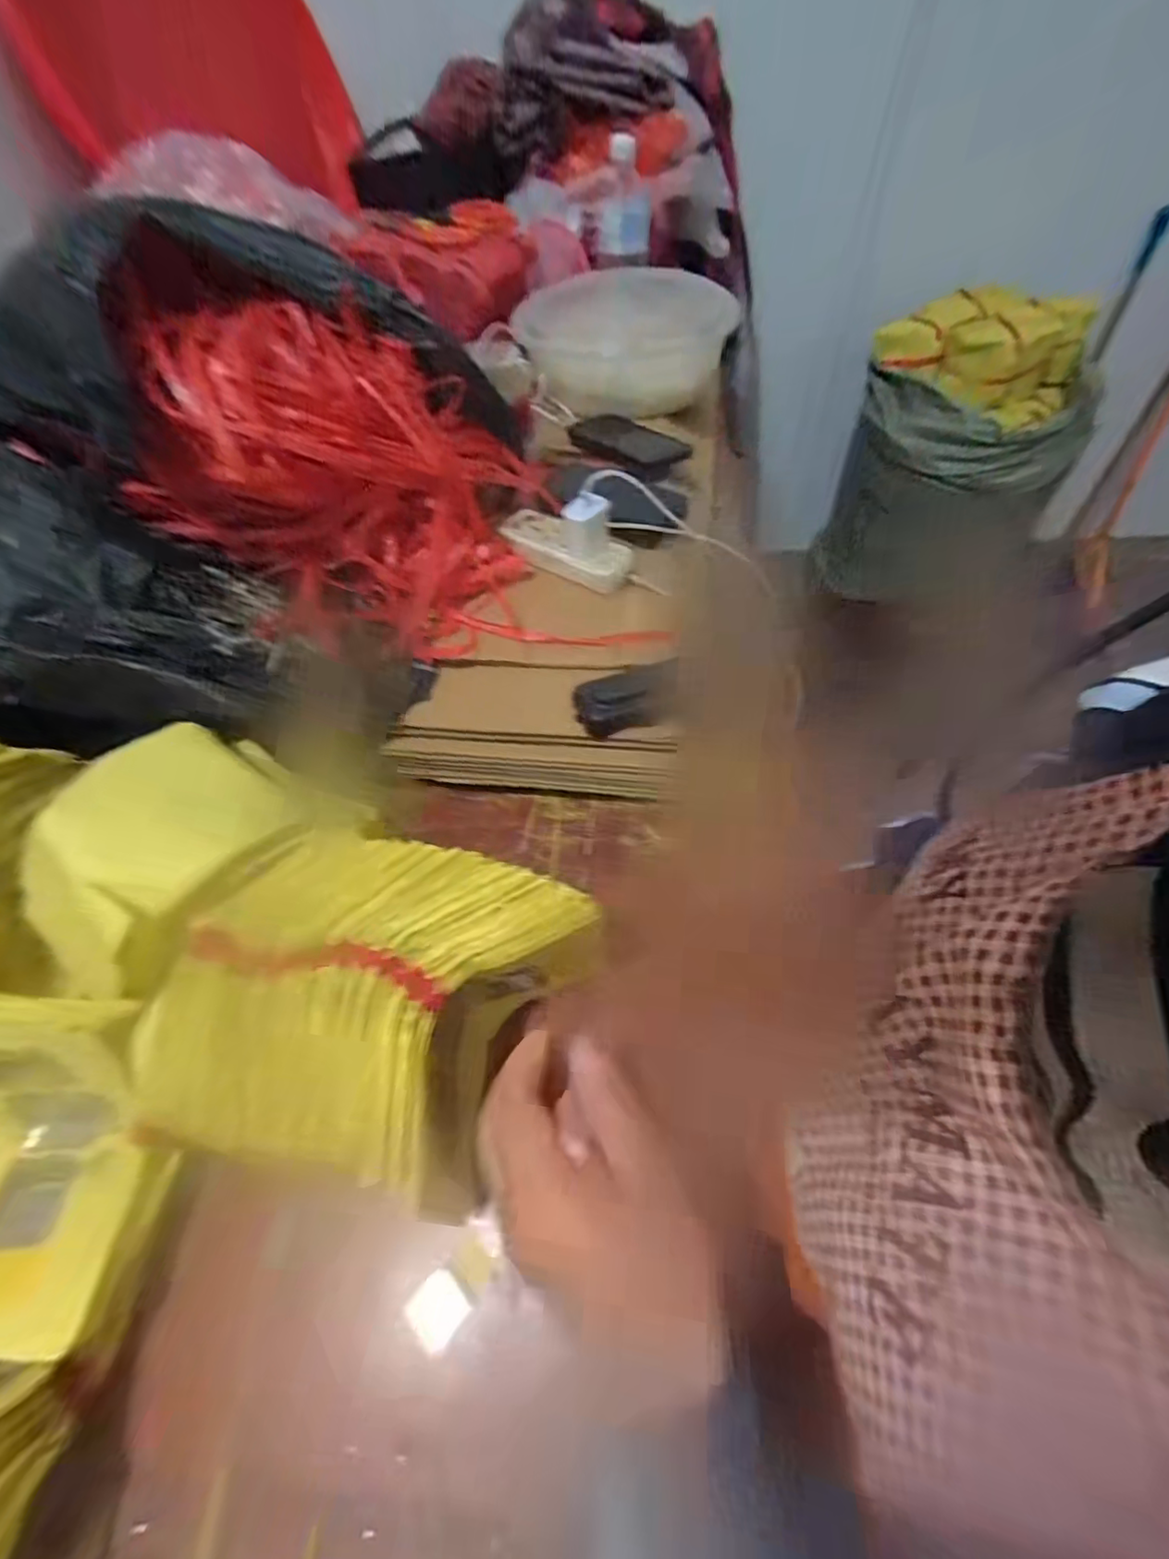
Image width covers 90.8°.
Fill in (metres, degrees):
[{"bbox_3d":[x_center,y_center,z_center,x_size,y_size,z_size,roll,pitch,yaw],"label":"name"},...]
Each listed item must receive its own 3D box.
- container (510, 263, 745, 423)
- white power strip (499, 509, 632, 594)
[{"bbox_3d":[0.058,-0.587,0.774,0.265,0.088,0.243,0,55,4],"label":"container"},{"bbox_3d":[-0.020,-0.230,0.572,0.148,0.026,0.058,25,60,20],"label":"white power strip"}]

